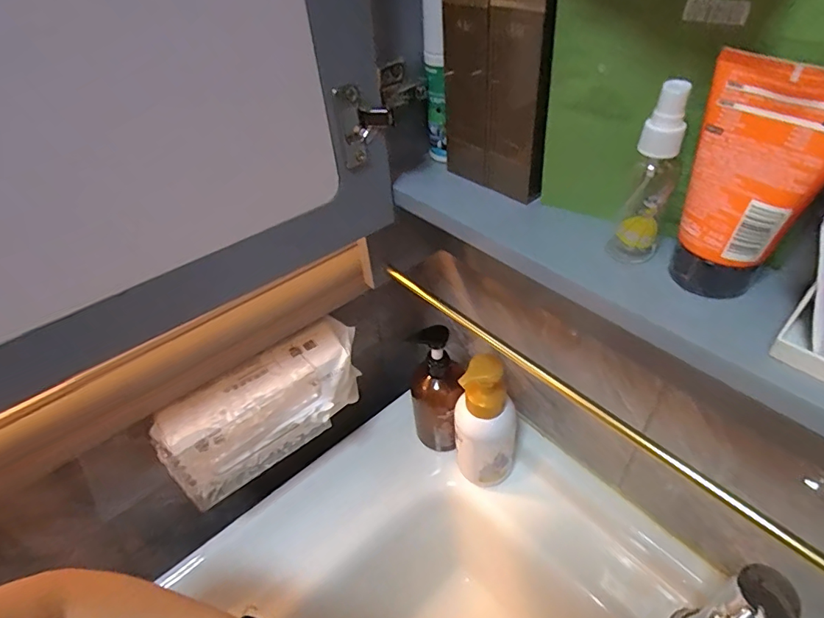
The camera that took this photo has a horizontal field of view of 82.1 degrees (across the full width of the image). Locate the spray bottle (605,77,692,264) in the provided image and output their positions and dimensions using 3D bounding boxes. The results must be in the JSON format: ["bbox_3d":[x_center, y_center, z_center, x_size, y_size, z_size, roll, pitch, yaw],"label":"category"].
[{"bbox_3d":[0.148,-0.076,0.294,0.026,0.117,0.025,21,50,26],"label":"spray bottle"}]

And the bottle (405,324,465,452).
[{"bbox_3d":[0.032,0.115,0.617,0.066,0.204,0.060,-5,43,2],"label":"bottle"}]

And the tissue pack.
[{"bbox_3d":[-0.159,0.116,0.550,0.237,0.107,0.073,-32,49,-24],"label":"tissue pack"}]

